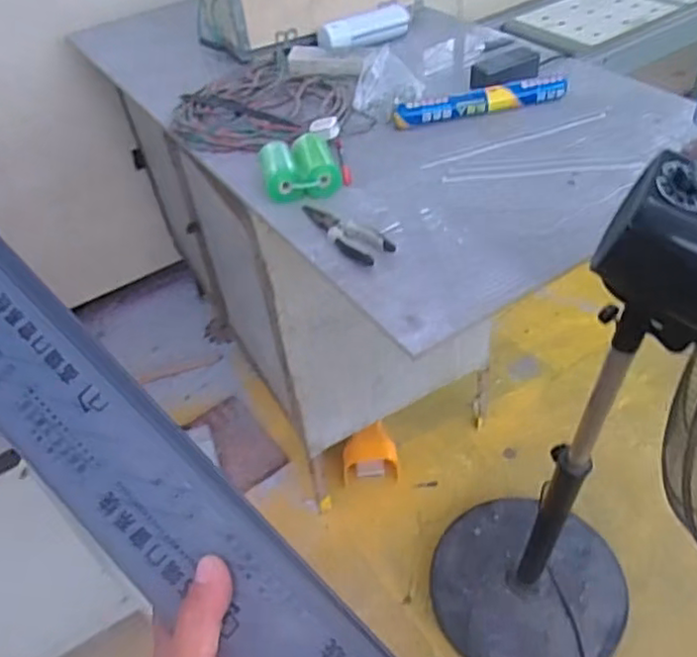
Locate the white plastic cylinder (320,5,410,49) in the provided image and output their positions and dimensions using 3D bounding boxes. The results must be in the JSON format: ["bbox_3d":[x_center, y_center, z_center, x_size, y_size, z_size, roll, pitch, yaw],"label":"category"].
[{"bbox_3d":[0.037,-0.640,1.399,0.210,0.045,0.059,-18,45,-11],"label":"white plastic cylinder"}]

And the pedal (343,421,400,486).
[{"bbox_3d":[0.058,0.339,1.755,0.153,0.098,0.147,-4,44,4],"label":"pedal"}]

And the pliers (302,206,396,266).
[{"bbox_3d":[-0.010,-0.142,0.943,0.057,0.015,0.175,-31,48,-23],"label":"pliers"}]

